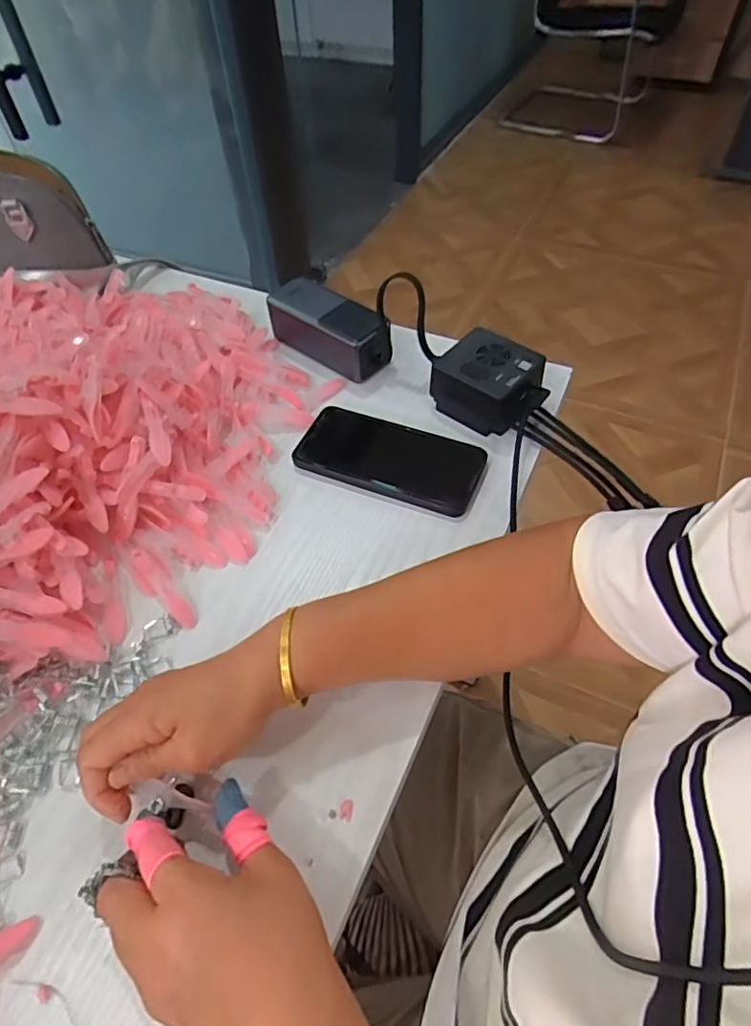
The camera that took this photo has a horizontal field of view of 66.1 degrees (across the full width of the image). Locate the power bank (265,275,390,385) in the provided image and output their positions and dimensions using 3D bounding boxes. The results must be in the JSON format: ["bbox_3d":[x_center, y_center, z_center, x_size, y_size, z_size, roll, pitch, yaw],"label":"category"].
[{"bbox_3d":[-0.045,-0.183,0.579,0.136,0.053,0.051,31,61,25],"label":"power bank"}]

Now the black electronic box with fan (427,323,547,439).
[{"bbox_3d":[0.101,-0.119,0.520,0.087,0.049,0.072,36,63,27],"label":"black electronic box with fan"}]

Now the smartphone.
[{"bbox_3d":[0.012,-0.048,0.500,0.154,0.015,0.075,16,55,16],"label":"smartphone"}]

